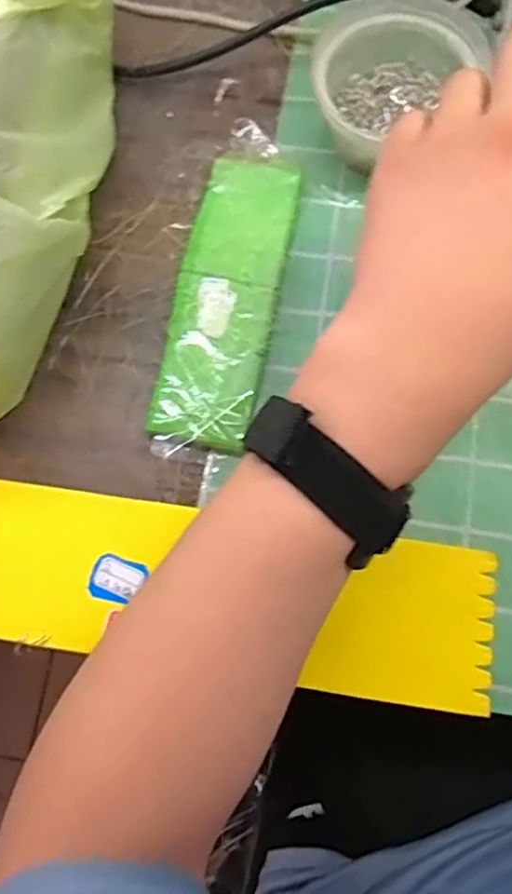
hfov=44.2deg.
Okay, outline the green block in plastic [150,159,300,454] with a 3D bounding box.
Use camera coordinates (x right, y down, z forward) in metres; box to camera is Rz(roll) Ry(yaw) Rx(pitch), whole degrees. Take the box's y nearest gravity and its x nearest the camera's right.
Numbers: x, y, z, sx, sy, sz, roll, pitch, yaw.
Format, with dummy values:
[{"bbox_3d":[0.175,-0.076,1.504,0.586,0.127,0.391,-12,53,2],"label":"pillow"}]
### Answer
[{"bbox_3d":[-0.016,-0.087,0.370,0.058,0.017,0.180,11,75,4],"label":"green block in plastic"}]

